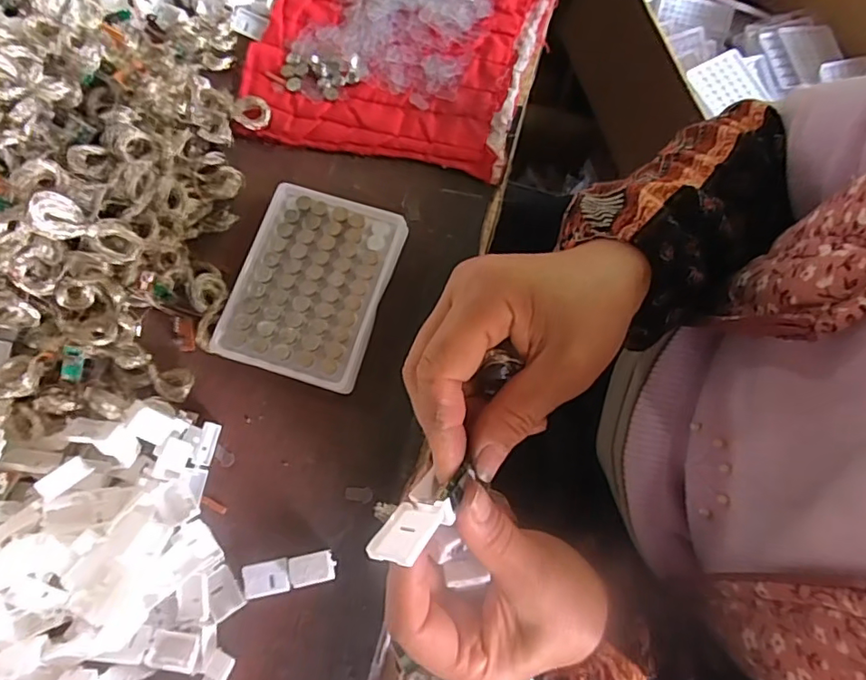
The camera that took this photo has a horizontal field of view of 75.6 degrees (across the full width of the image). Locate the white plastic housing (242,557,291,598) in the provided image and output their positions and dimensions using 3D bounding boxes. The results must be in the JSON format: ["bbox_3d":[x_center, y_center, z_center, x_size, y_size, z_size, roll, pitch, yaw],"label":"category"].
[{"bbox_3d":[-0.102,0.146,0.342,0.027,0.008,0.020,-12,76,-5],"label":"white plastic housing"}]

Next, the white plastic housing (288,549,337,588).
[{"bbox_3d":[-0.074,0.140,0.343,0.026,0.013,0.017,-9,76,-4],"label":"white plastic housing"}]

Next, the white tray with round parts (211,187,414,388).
[{"bbox_3d":[-0.084,-0.037,0.388,0.100,0.024,0.128,17,75,3],"label":"white tray with round parts"}]

